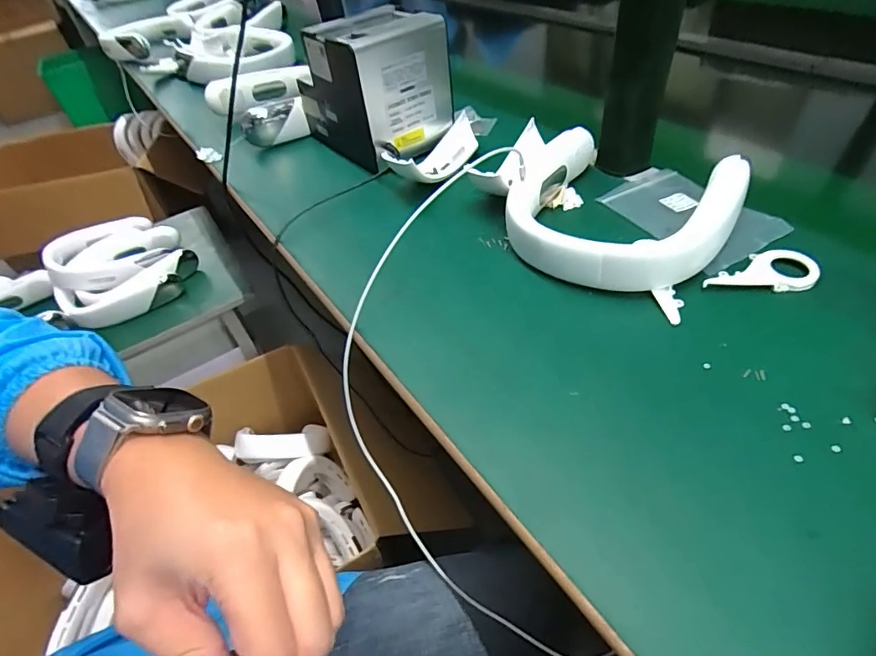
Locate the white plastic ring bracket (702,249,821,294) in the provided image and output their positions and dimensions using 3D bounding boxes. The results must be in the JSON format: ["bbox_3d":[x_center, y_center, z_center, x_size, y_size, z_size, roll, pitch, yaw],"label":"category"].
[{"bbox_3d":[0.263,-0.050,0.387,0.086,0.008,0.046,3,47,10],"label":"white plastic ring bracket"}]

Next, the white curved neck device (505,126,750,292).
[{"bbox_3d":[0.162,-0.114,0.434,0.195,0.052,0.191,21,53,25],"label":"white curved neck device"}]

